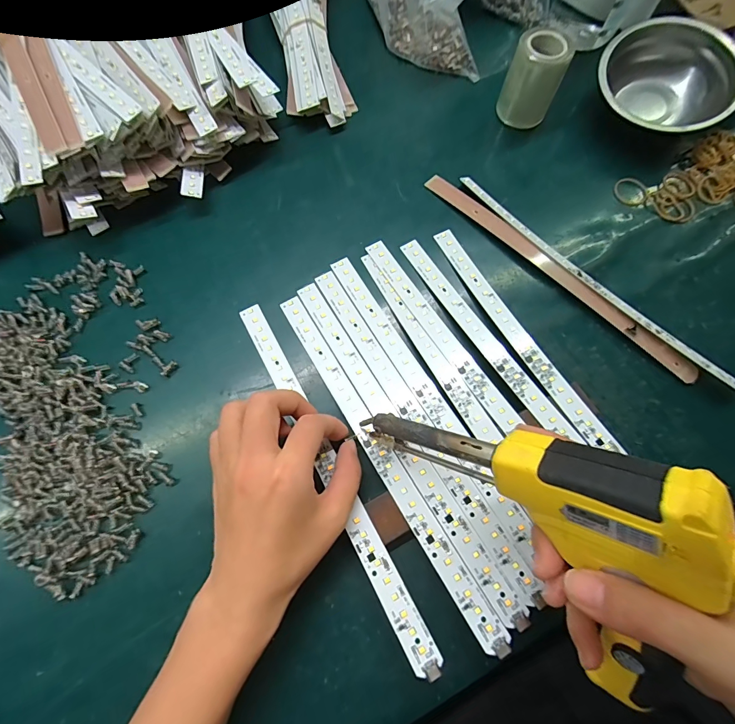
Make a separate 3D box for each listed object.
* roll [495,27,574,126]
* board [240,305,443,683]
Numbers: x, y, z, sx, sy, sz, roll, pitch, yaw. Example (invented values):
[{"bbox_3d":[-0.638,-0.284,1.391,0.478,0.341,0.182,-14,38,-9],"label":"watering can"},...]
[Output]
[{"bbox_3d":[0.163,-0.277,0.367,0.043,0.066,0.043,0,72,-1],"label":"roll"},{"bbox_3d":[-0.032,0.067,0.269,0.019,0.008,0.282,-28,66,-9],"label":"board"}]

